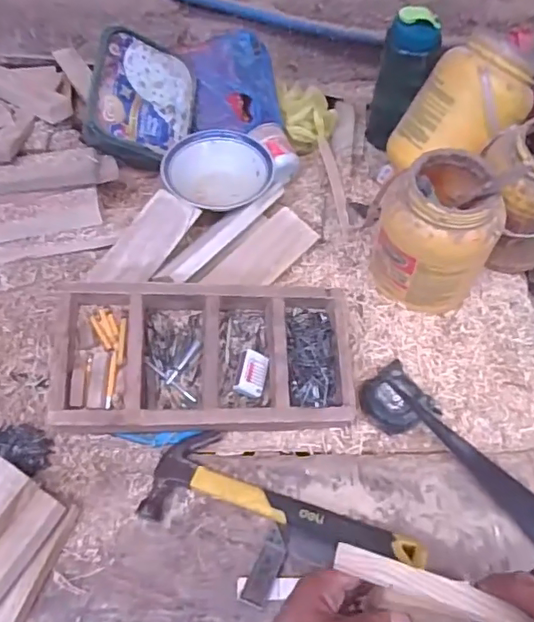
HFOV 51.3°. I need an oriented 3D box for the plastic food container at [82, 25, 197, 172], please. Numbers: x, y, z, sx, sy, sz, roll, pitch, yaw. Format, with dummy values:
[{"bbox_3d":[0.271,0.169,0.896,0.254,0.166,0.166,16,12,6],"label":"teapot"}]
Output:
[{"bbox_3d":[-0.208,-0.336,0.905,0.163,0.062,0.207,15,76,-31],"label":"plastic food container"}]

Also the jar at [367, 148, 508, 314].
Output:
[{"bbox_3d":[0.242,-0.107,0.784,0.143,0.210,0.155,-1,53,1],"label":"jar"}]

